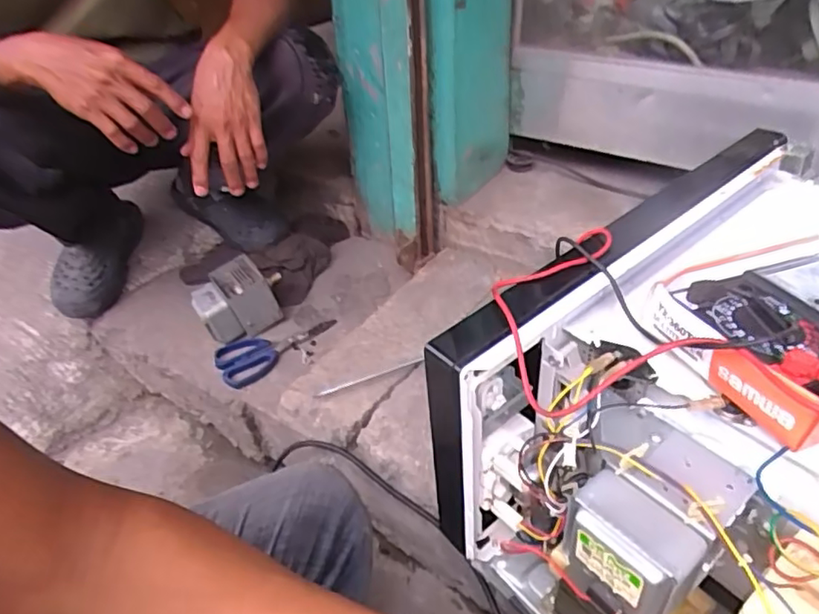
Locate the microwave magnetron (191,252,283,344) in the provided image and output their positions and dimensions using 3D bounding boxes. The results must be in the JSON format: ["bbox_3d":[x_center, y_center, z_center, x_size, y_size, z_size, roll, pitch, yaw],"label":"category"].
[{"bbox_3d":[-0.248,-0.010,0.863,0.124,0.079,0.085,-22,41,-21],"label":"microwave magnetron"}]

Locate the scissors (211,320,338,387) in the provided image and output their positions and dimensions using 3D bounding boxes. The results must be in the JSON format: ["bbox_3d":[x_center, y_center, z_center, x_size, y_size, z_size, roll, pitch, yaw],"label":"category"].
[{"bbox_3d":[-0.188,0.054,0.841,0.171,0.015,0.072,-26,43,-24],"label":"scissors"}]

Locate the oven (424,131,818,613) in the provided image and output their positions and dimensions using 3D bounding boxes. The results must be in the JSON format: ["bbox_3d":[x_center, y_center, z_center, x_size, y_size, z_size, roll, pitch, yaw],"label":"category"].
[{"bbox_3d":[0.273,0.092,0.458,0.419,0.272,0.291,-25,42,-23],"label":"oven"}]

